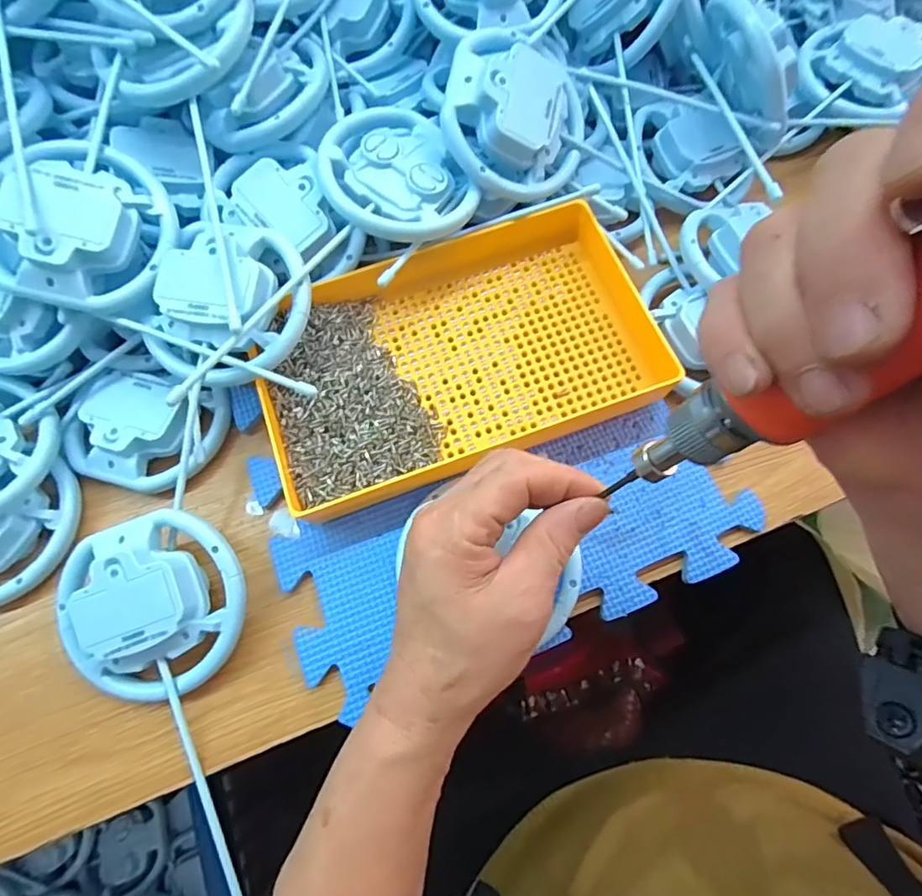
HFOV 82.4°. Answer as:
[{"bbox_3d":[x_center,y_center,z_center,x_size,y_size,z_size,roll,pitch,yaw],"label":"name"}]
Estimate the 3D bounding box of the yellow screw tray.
[{"bbox_3d":[0.000,-0.069,0.348,0.254,0.034,0.163,-21,71,-7],"label":"yellow screw tray"}]

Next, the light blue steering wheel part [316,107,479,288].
[{"bbox_3d":[-0.042,-0.176,0.339,0.092,0.019,0.101,-36,74,-11],"label":"light blue steering wheel part"}]

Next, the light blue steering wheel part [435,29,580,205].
[{"bbox_3d":[0.037,-0.214,0.339,0.097,0.032,0.097,1,87,-26],"label":"light blue steering wheel part"}]

